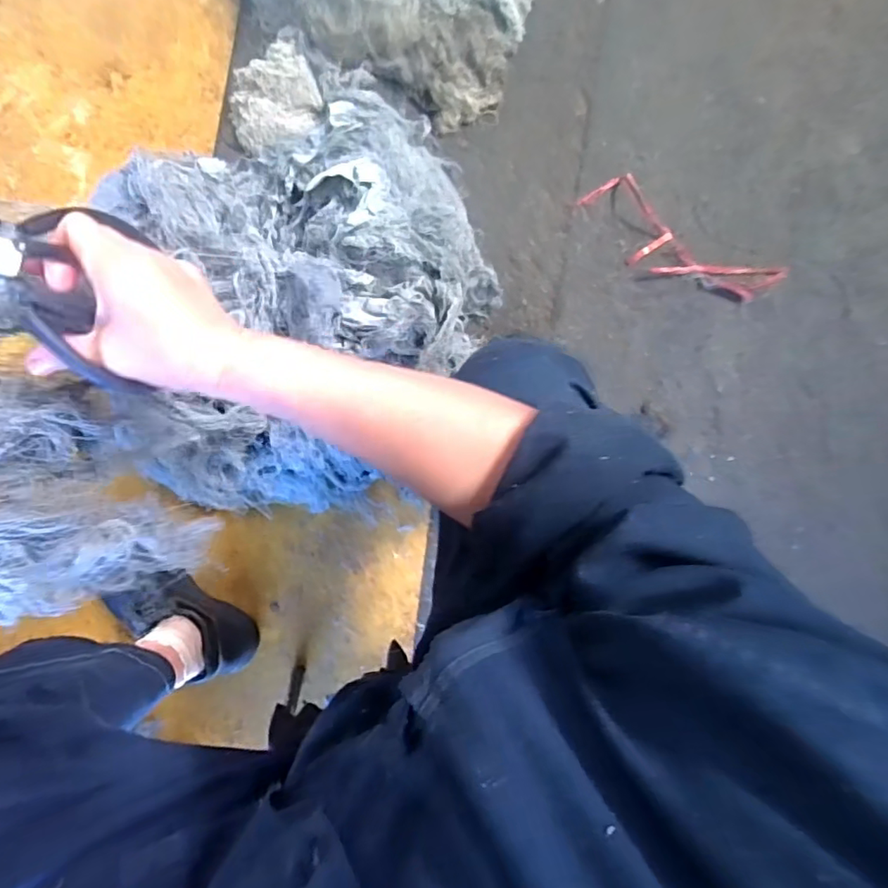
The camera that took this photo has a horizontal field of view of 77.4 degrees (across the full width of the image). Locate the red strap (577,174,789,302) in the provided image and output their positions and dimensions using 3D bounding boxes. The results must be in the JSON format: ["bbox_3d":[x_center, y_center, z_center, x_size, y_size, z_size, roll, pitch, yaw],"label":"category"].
[{"bbox_3d":[0.380,-0.320,0.887,0.346,0.036,0.133,31,84,-1],"label":"red strap"}]

